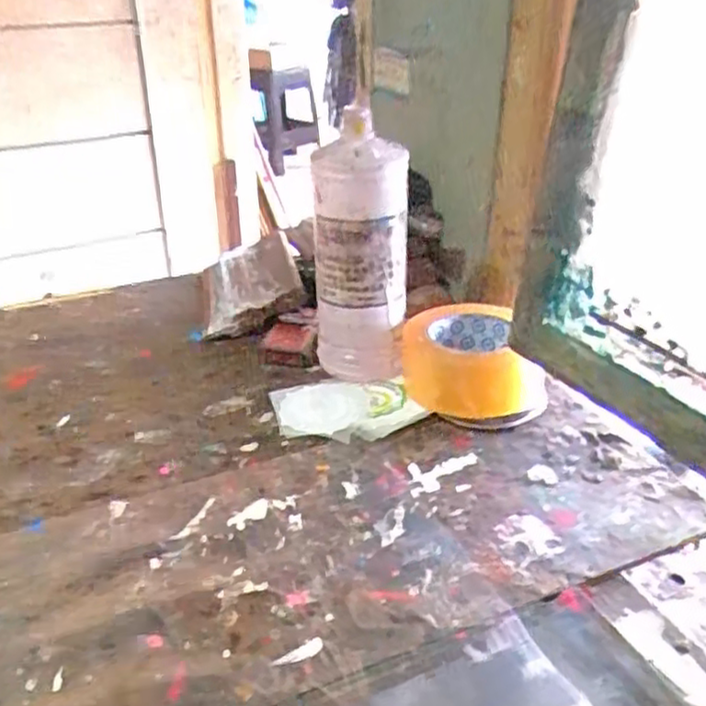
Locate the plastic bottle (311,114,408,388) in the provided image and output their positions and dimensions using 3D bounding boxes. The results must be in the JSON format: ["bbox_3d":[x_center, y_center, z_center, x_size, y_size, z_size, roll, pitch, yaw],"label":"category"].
[{"bbox_3d":[0.004,-0.081,0.635,0.075,0.227,0.064,23,37,36],"label":"plastic bottle"}]

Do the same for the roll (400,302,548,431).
[{"bbox_3d":[0.107,0.011,0.634,0.105,0.067,0.118,-11,31,-18],"label":"roll"}]

